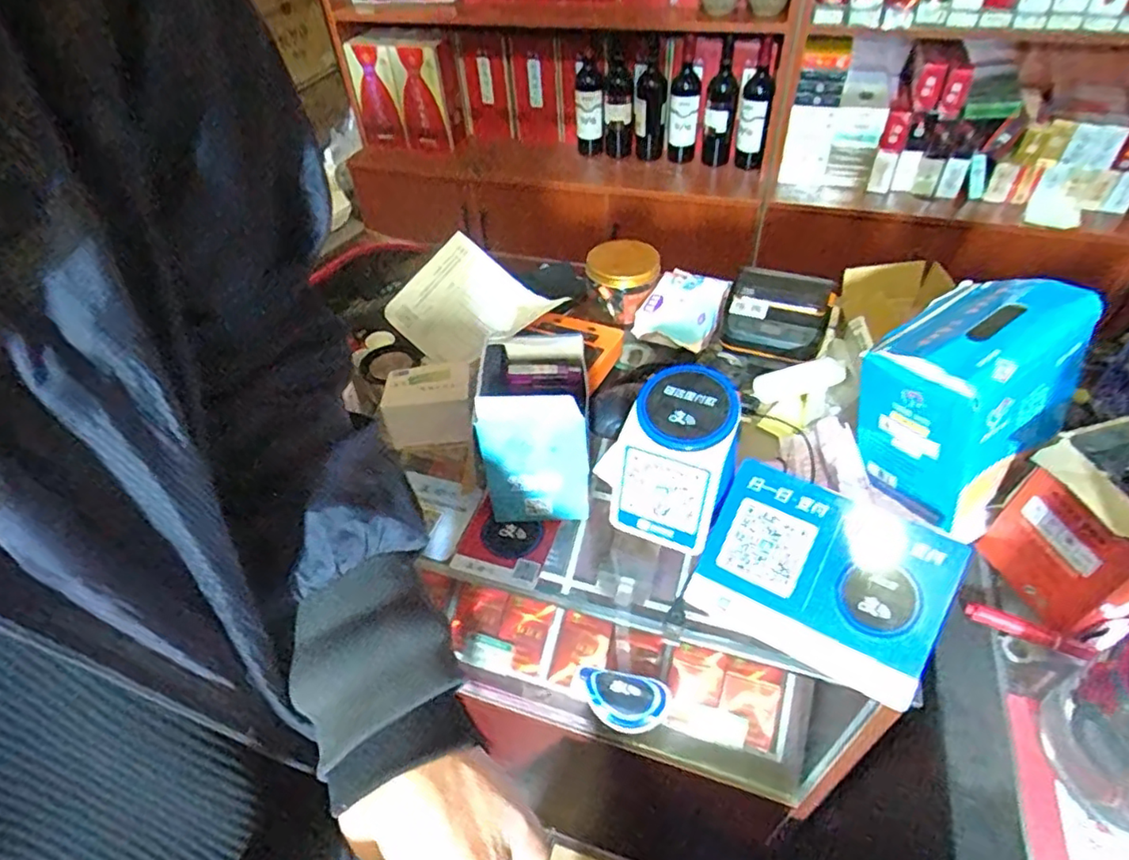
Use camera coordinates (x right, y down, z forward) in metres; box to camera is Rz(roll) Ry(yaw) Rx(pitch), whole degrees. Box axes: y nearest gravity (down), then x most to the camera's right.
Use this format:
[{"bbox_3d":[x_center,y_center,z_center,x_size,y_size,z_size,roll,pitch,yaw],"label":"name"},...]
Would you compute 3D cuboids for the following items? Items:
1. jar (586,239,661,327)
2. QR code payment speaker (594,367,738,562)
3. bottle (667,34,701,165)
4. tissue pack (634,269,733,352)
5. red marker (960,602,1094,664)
[{"bbox_3d":[0.074,-0.178,0.730,0.072,0.072,0.070,-2,46,2],"label":"jar"},{"bbox_3d":[0.088,0.021,0.491,0.091,0.106,0.095,20,50,22],"label":"QR code payment speaker"},{"bbox_3d":[0.310,-0.834,1.590,0.076,0.283,0.073,4,46,8],"label":"bottle"},{"bbox_3d":[0.137,-0.140,0.699,0.085,0.034,0.109,21,51,22],"label":"tissue pack"},{"bbox_3d":[0.322,0.140,0.429,0.075,0.013,0.013,19,50,21],"label":"red marker"}]

